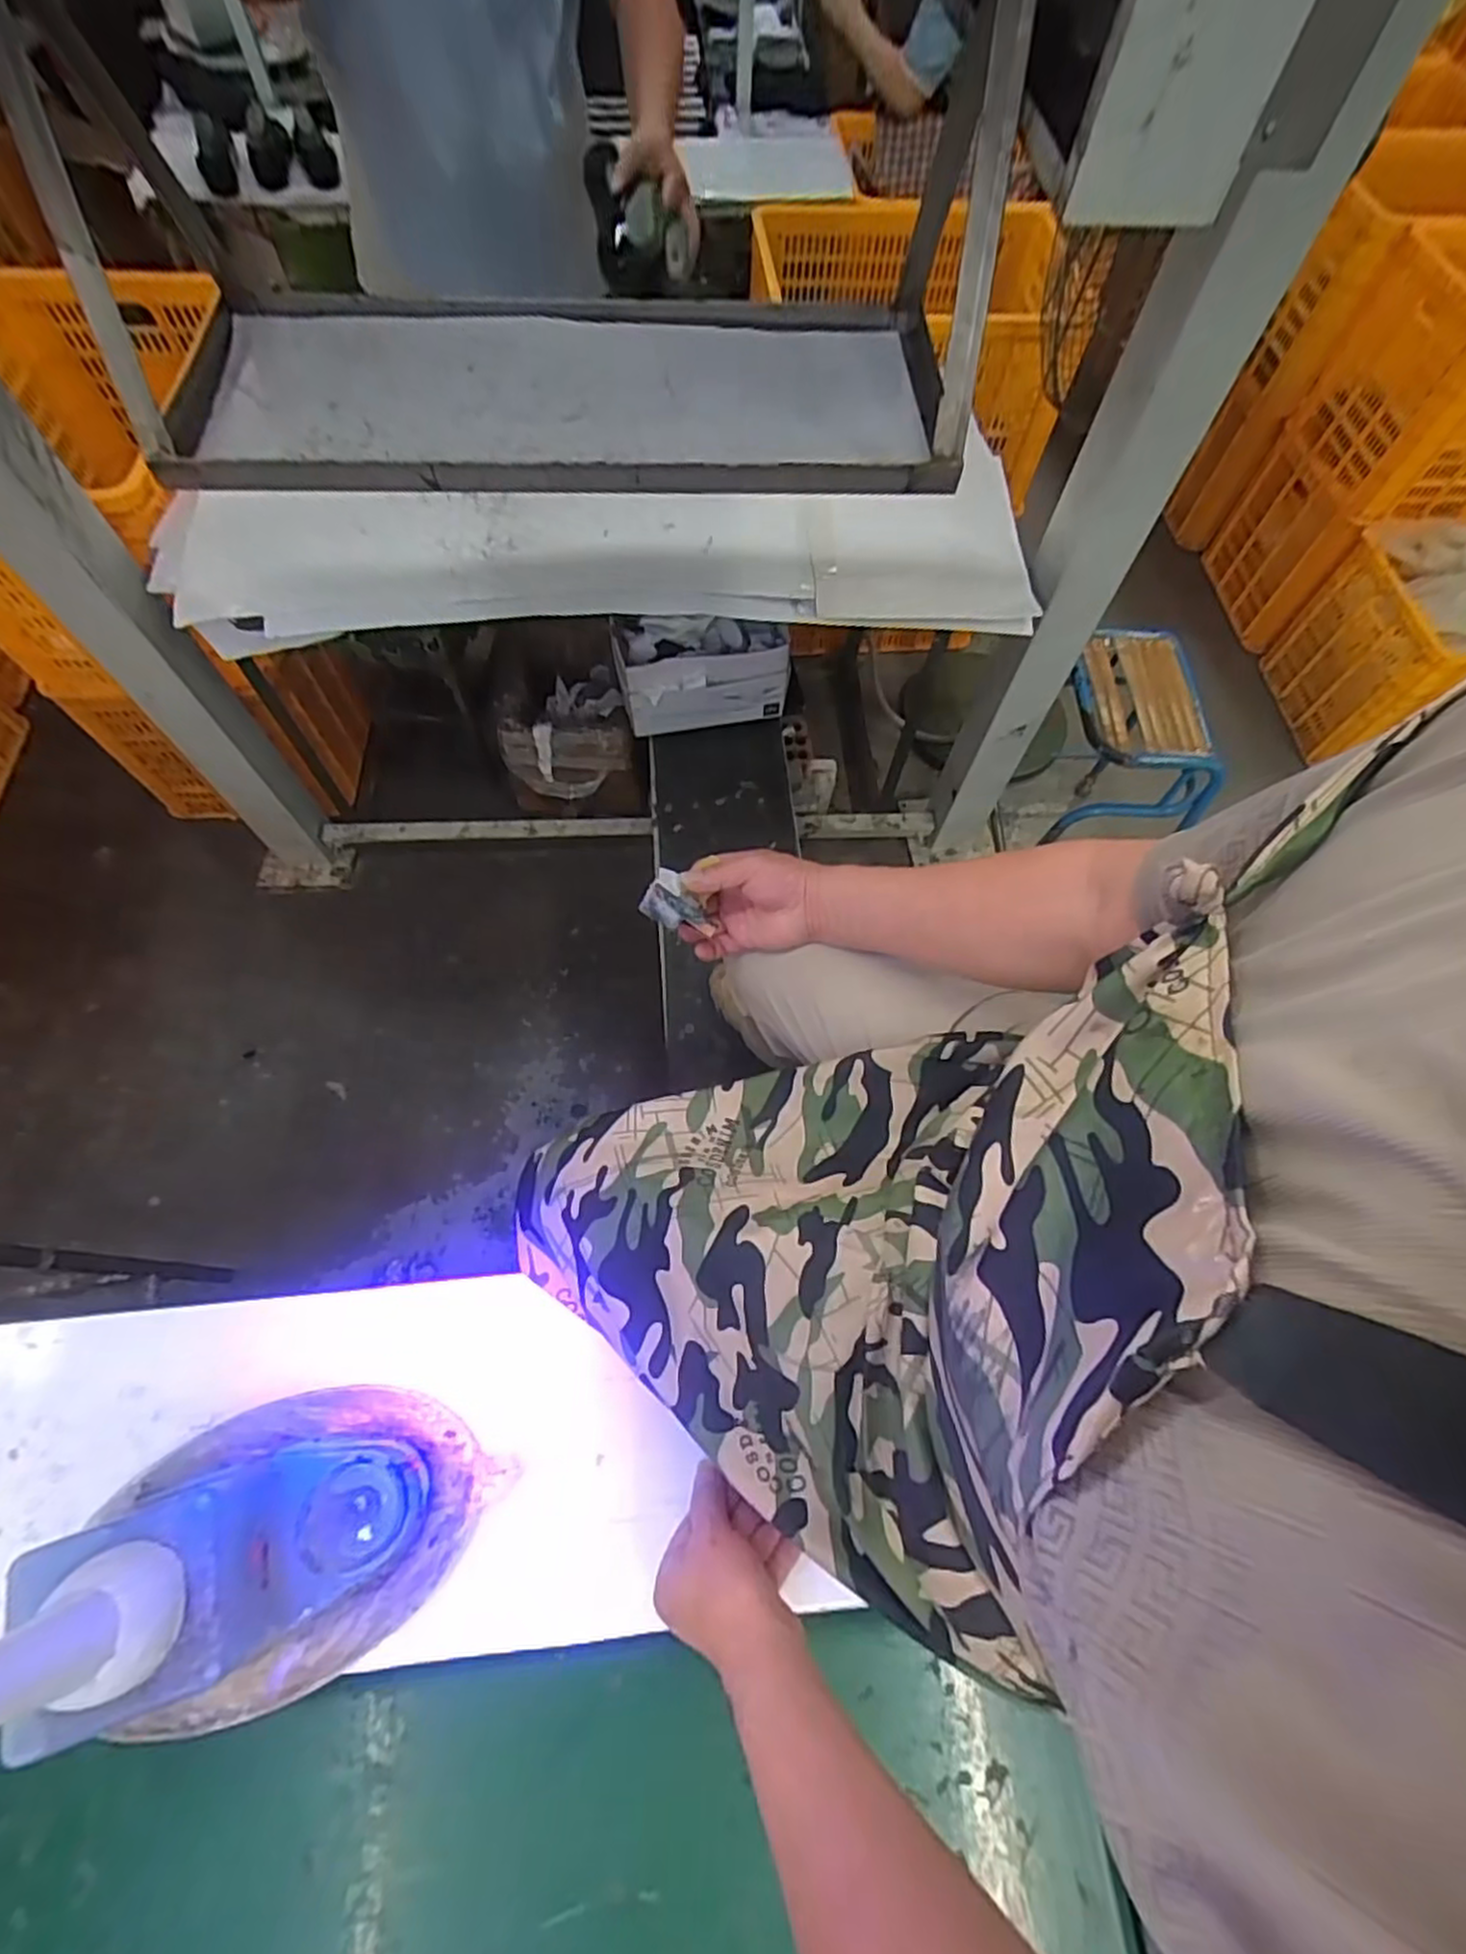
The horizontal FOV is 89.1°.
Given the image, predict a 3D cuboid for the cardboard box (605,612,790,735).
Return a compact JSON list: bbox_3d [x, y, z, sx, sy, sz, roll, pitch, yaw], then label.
[{"bbox_3d":[-0.055,-0.554,1.353,0.305,0.164,0.125,-5,66,-4],"label":"cardboard box"}]

